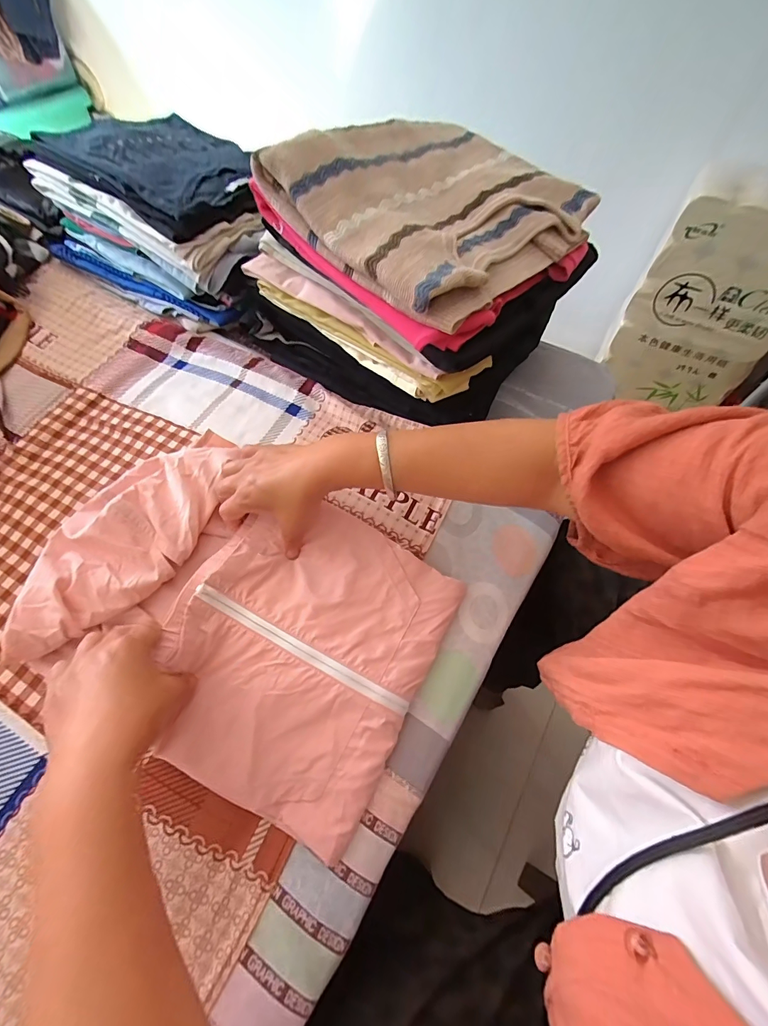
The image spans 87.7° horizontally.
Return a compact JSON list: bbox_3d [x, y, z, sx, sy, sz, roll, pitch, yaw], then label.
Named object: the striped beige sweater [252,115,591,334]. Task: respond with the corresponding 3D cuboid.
[{"bbox_3d":[0.059,-0.341,0.437,0.259,0.071,0.301,38,66,19],"label":"striped beige sweater"}]

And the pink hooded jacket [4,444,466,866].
[{"bbox_3d":[-0.140,0.088,0.393,0.371,0.075,0.264,25,62,12],"label":"pink hooded jacket"}]

